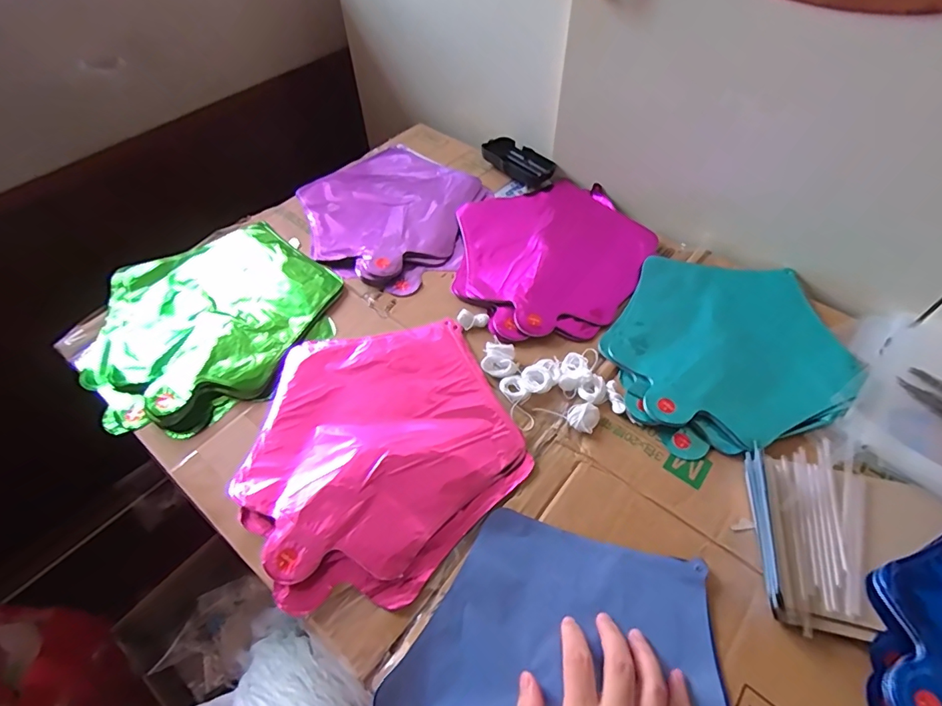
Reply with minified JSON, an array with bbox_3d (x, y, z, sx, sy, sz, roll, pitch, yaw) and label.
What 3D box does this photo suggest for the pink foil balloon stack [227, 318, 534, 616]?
[{"bbox_3d":[-0.082,0.076,0.427,0.226,0.014,0.242,-21,57,-15],"label":"pink foil balloon stack"}]

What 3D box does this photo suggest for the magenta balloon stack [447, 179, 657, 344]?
[{"bbox_3d":[0.097,-0.120,0.573,0.231,0.018,0.240,-10,55,-8],"label":"magenta balloon stack"}]

